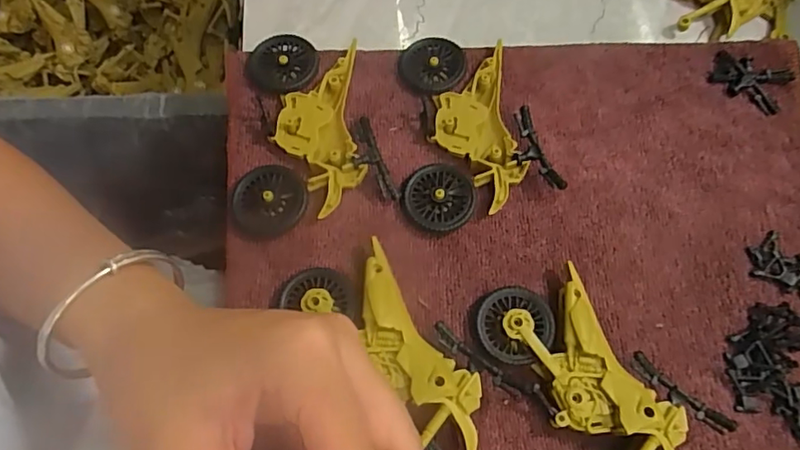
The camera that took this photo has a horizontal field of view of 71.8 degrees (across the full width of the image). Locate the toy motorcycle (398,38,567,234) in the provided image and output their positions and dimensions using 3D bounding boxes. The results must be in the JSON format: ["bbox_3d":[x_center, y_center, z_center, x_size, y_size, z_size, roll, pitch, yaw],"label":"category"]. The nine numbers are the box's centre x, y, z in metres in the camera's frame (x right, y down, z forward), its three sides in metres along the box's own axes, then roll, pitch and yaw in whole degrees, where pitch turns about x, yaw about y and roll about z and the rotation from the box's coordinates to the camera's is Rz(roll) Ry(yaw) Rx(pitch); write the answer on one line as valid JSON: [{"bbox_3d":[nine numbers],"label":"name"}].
[{"bbox_3d":[0.035,-0.055,0.301,0.075,0.018,0.114,-8,69,-6],"label":"toy motorcycle"}]

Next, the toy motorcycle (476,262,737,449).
[{"bbox_3d":[0.082,0.076,0.250,0.076,0.021,0.113,-37,74,-15],"label":"toy motorcycle"}]

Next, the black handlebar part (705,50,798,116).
[{"bbox_3d":[0.207,-0.086,0.328,0.044,0.006,0.029,26,70,7],"label":"black handlebar part"}]

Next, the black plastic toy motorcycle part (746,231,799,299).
[{"bbox_3d":[0.198,0.020,0.287,0.033,0.004,0.027,29,70,9],"label":"black plastic toy motorcycle part"}]

